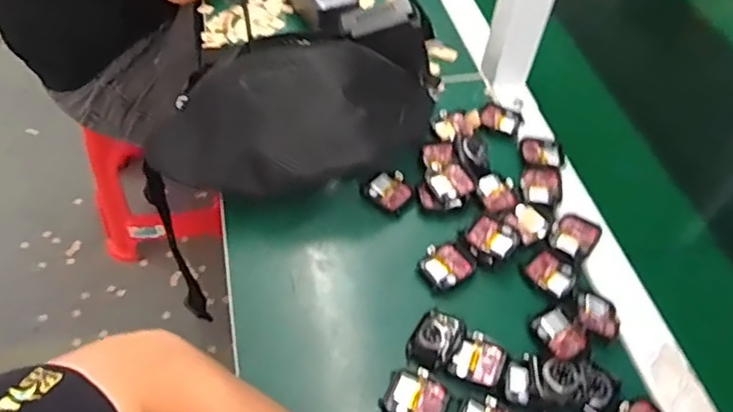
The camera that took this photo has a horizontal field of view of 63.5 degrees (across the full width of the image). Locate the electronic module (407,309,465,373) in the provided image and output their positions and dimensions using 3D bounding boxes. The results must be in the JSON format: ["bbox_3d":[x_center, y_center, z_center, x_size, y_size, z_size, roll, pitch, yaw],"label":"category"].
[{"bbox_3d":[0.054,0.101,0.449,0.034,0.010,0.050,25,53,15],"label":"electronic module"}]

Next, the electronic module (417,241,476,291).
[{"bbox_3d":[0.067,0.050,0.497,0.042,0.008,0.038,-24,56,-23],"label":"electronic module"}]

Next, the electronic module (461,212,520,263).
[{"bbox_3d":[0.107,0.029,0.506,0.041,0.013,0.042,36,56,22],"label":"electronic module"}]

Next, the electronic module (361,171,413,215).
[{"bbox_3d":[0.021,-0.014,0.547,0.041,0.013,0.036,36,56,23],"label":"electronic module"}]

